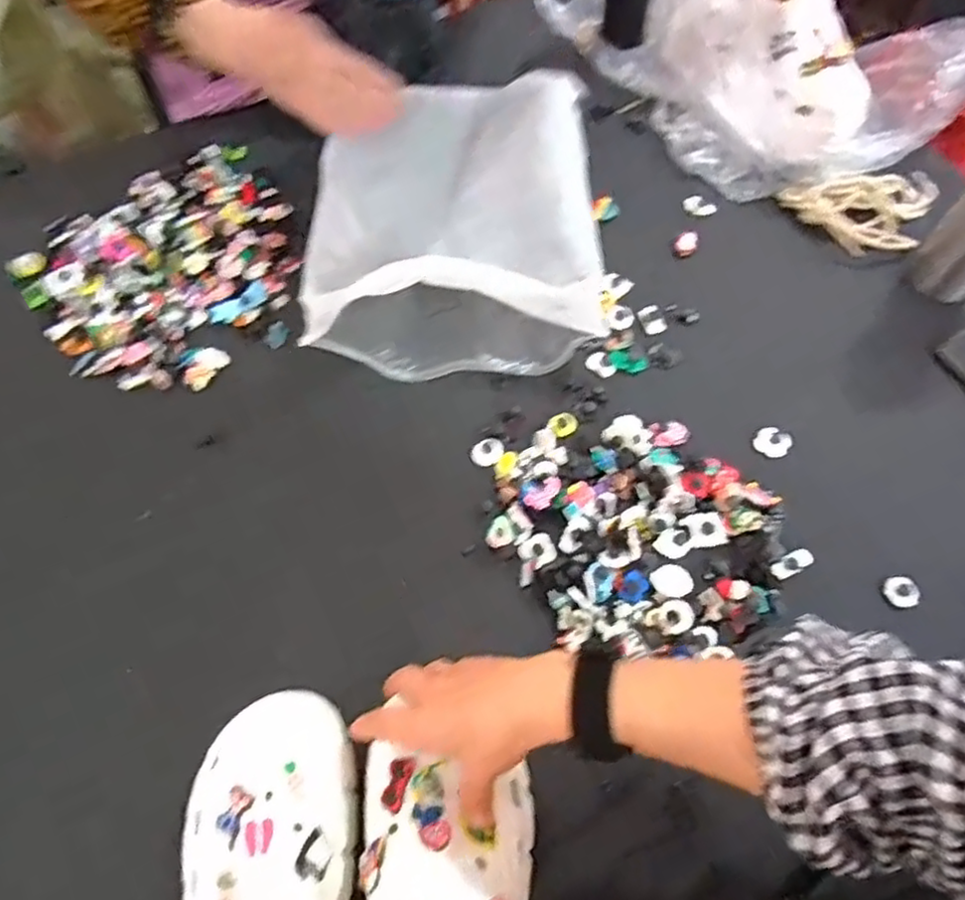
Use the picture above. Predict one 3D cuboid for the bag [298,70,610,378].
[{"bbox_3d":[-0.028,-0.230,0.673,0.276,0.090,0.302,0,65,0],"label":"bag"}]

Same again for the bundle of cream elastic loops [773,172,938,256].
[{"bbox_3d":[0.411,-0.255,0.720,0.165,0.021,0.099,-2,65,-1],"label":"bundle of cream elastic loops"}]

